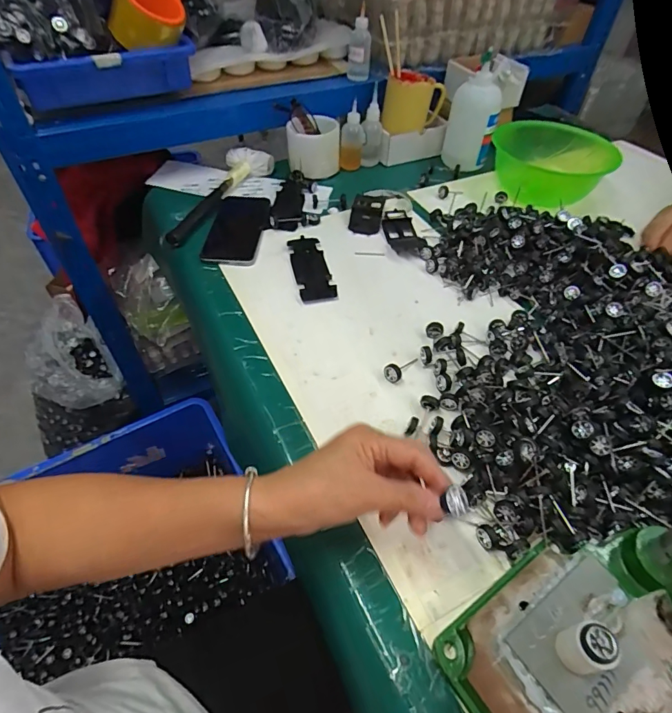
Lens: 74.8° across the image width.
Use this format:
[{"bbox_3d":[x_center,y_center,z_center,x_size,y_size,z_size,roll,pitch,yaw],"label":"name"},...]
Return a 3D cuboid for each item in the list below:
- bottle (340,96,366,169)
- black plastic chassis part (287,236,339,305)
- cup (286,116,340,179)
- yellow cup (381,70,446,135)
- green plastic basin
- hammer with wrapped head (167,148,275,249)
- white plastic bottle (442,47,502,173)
[{"bbox_3d":[0.029,-0.374,0.754,0.040,0.097,0.031,4,50,1],"label":"bottle"},{"bbox_3d":[-0.035,-0.120,0.593,0.046,0.006,0.133,-10,51,-10],"label":"black plastic chassis part"},{"bbox_3d":[-0.038,-0.355,0.746,0.087,0.072,0.087,1,50,-1],"label":"cup"},{"bbox_3d":[0.137,-0.448,0.775,0.099,0.073,0.106,11,50,7],"label":"yellow cup"},{"bbox_3d":[0.366,-0.331,0.749,0.189,0.070,0.189,1,50,-1],"label":"green plastic basin"},{"bbox_3d":[-0.193,-0.262,0.690,0.073,0.030,0.249,21,52,15],"label":"hammer with wrapped head"},{"bbox_3d":[0.233,-0.405,0.752,0.081,0.149,0.080,11,50,7],"label":"white plastic bottle"}]

